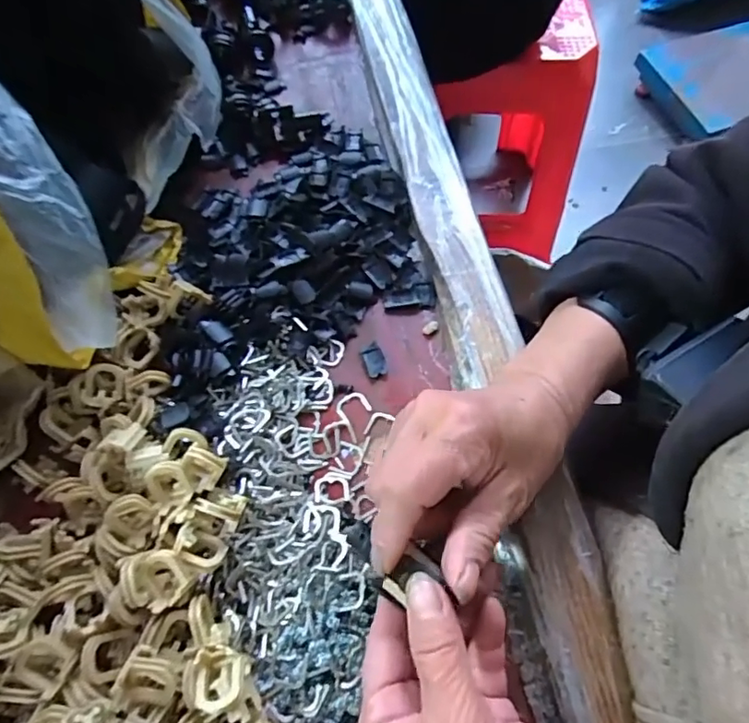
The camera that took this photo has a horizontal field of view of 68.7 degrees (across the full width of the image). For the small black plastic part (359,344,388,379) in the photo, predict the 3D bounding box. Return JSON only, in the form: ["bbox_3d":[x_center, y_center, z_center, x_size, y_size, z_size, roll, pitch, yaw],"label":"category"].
[{"bbox_3d":[-0.001,-0.001,0.348,0.013,0.004,0.025,-17,65,-8],"label":"small black plastic part"}]

